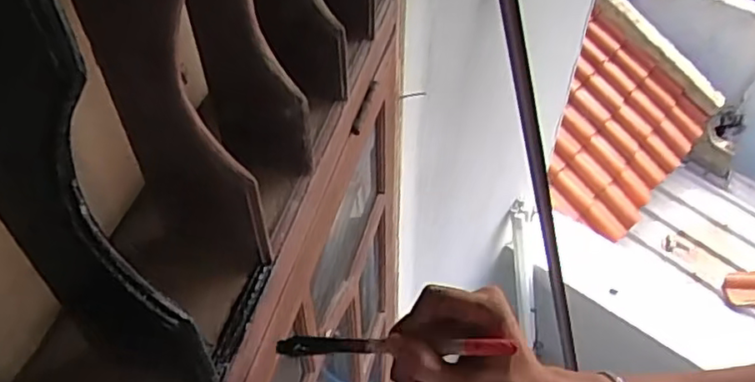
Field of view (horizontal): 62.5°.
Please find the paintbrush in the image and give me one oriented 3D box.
[{"bbox_3d":[0.005,0.106,0.430,0.170,0.013,0.018,-6,43,25],"label":"paintbrush"}]

